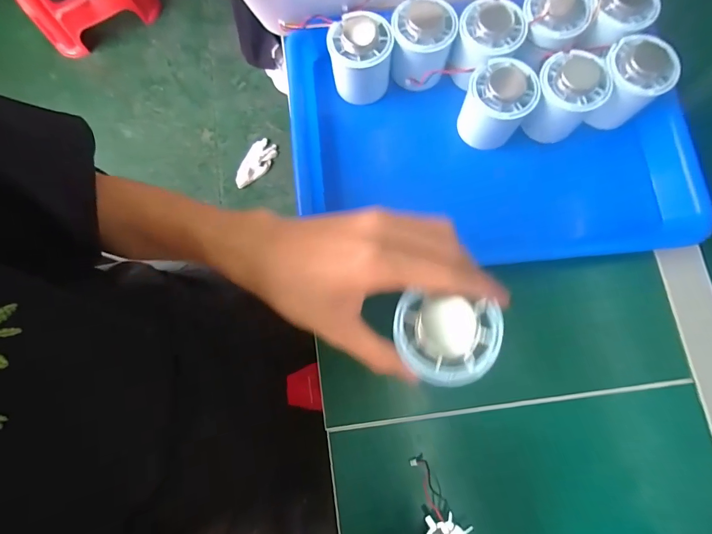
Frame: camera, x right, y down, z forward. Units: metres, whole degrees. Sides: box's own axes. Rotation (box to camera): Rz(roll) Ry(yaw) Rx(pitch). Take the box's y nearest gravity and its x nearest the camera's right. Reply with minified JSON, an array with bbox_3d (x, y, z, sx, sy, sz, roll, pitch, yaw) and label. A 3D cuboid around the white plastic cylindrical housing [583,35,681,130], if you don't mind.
[{"bbox_3d":[0.232,-0.154,0.309,0.052,0.053,0.053,0,79,1],"label":"white plastic cylindrical housing"}]

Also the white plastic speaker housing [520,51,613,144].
[{"bbox_3d":[0.175,-0.142,0.309,0.052,0.055,0.054,0,79,1],"label":"white plastic speaker housing"}]

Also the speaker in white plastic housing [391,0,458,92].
[{"bbox_3d":[0.058,-0.199,0.326,0.052,0.051,0.056,0,79,1],"label":"speaker in white plastic housing"}]

